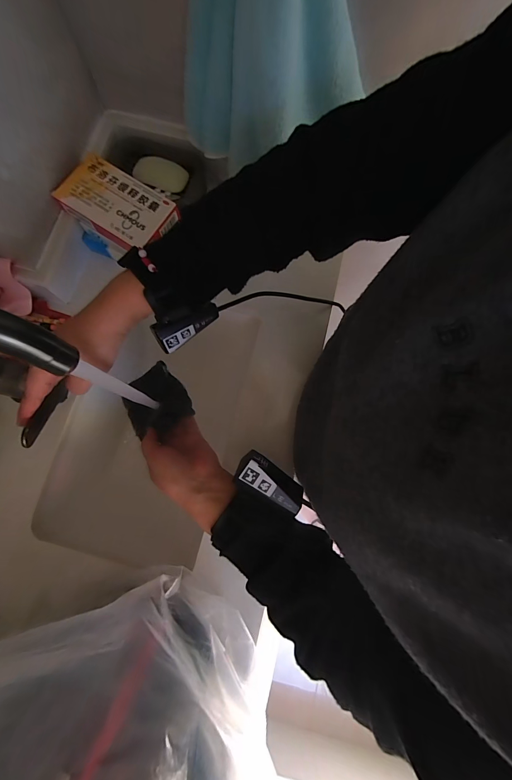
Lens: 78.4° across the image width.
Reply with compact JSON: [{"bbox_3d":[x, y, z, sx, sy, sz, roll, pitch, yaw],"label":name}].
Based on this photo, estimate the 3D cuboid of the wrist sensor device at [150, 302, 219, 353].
[{"bbox_3d":[-0.075,-0.072,0.328,0.070,0.031,0.022,-35,42,-9],"label":"wrist sensor device"}]

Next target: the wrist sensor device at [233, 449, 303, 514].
[{"bbox_3d":[0.015,0.087,0.298,0.070,0.018,0.029,36,80,-9],"label":"wrist sensor device"}]

